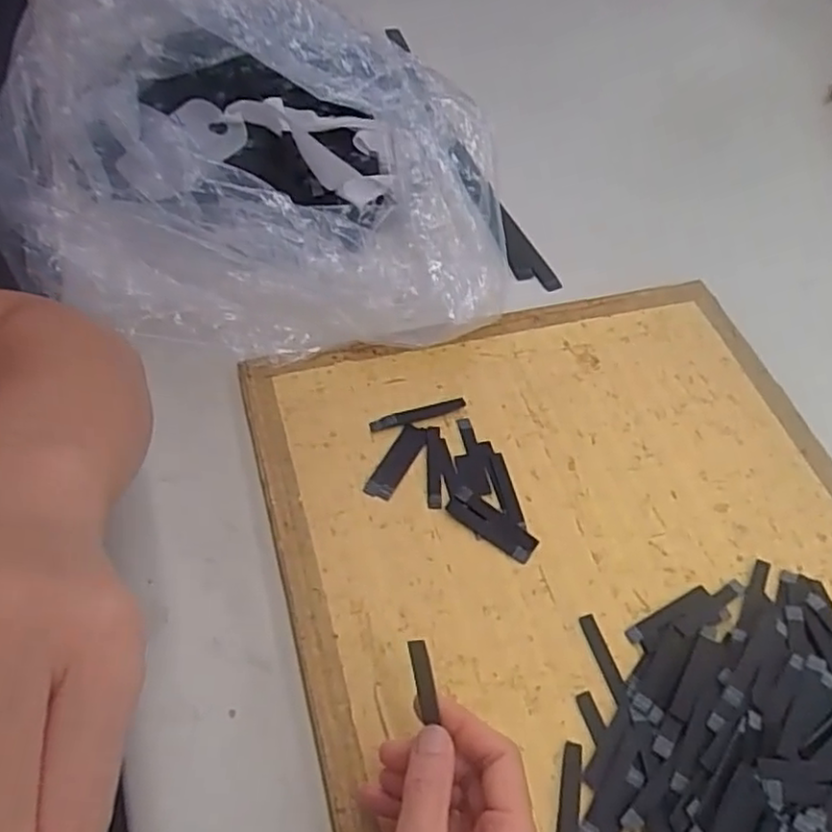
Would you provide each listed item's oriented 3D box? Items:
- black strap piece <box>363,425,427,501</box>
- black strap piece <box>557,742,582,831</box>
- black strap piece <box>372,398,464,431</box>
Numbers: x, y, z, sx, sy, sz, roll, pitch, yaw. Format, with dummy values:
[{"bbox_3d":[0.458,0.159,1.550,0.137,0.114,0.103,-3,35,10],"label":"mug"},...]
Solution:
[{"bbox_3d":[-0.012,0.029,0.450,0.019,0.004,0.060,27,60,14],"label":"black strap piece"},{"bbox_3d":[0.078,0.198,0.346,0.011,0.004,0.060,12,57,4],"label":"black strap piece"},{"bbox_3d":[0.002,-0.001,0.471,0.068,0.004,0.010,-16,59,-13],"label":"black strap piece"}]

